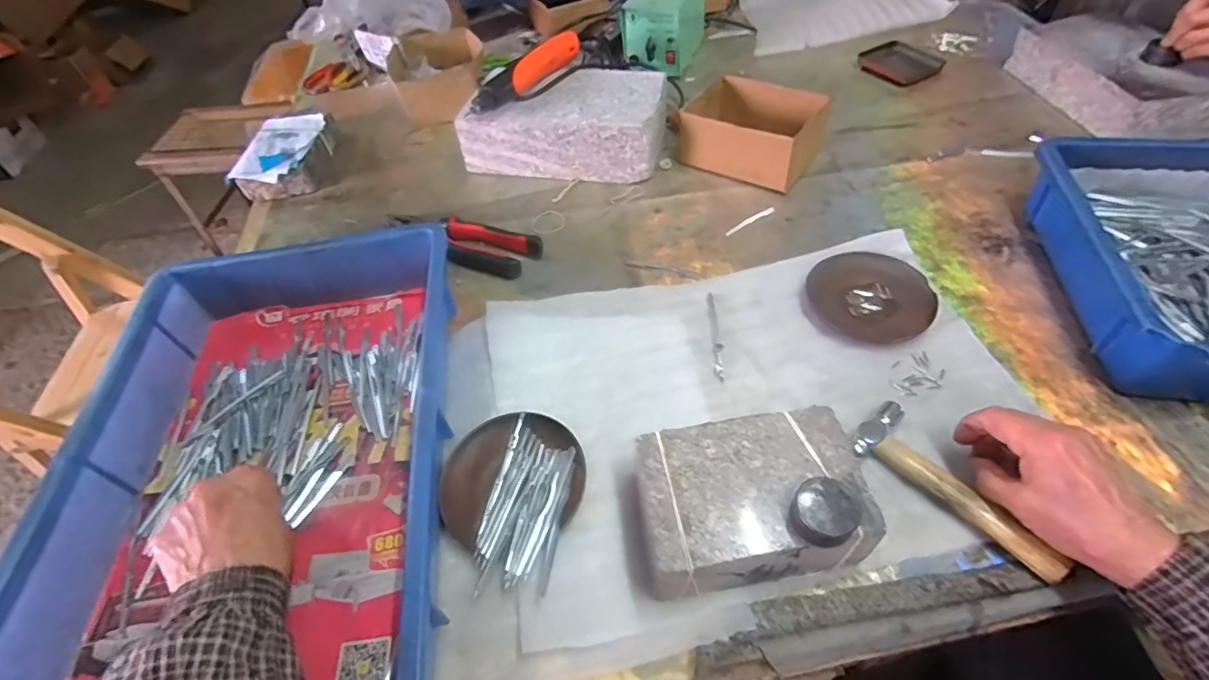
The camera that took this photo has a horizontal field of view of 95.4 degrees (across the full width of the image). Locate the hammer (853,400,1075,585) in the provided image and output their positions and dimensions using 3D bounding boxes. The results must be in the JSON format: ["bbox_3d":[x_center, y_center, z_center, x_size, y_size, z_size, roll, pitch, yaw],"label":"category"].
[{"bbox_3d":[0.264,0.107,0.411,0.051,0.028,0.147,-38,57,-23],"label":"hammer"}]

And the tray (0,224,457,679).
[{"bbox_3d":[-0.267,0.088,0.442,0.278,0.087,0.416,-9,50,-2],"label":"tray"}]

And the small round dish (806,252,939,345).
[{"bbox_3d":[0.260,-0.043,0.537,0.106,0.014,0.109,-3,50,3],"label":"small round dish"}]

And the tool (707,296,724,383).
[{"bbox_3d":[0.107,-0.005,0.527,0.010,0.006,0.109,0,52,4],"label":"tool"}]

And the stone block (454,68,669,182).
[{"bbox_3d":[-0.049,-0.288,0.724,0.252,0.076,0.143,6,51,10],"label":"stone block"}]

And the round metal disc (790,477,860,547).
[{"bbox_3d":[0.137,0.108,0.344,0.036,0.023,0.038,-3,50,3],"label":"round metal disc"}]

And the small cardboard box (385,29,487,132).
[{"bbox_3d":[-0.253,-0.412,0.854,0.148,0.064,0.156,-21,52,-11],"label":"small cardboard box"}]

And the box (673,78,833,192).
[{"bbox_3d":[0.182,-0.262,0.683,0.155,0.060,0.122,26,57,24],"label":"box"}]

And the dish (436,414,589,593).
[{"bbox_3d":[-0.074,0.116,0.430,0.109,0.016,0.129,13,53,15],"label":"dish"}]

